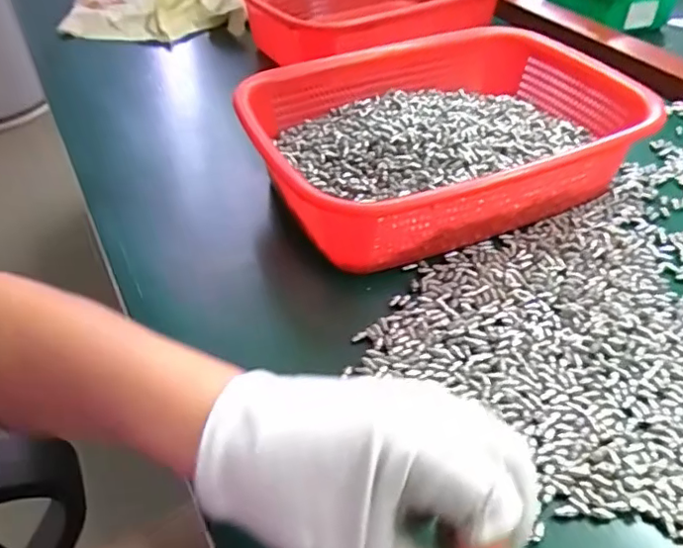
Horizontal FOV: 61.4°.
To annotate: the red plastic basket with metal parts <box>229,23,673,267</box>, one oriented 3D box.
[{"bbox_3d":[0.076,-0.106,0.451,0.290,0.082,0.211,-20,47,-18],"label":"red plastic basket with metal parts"}]

